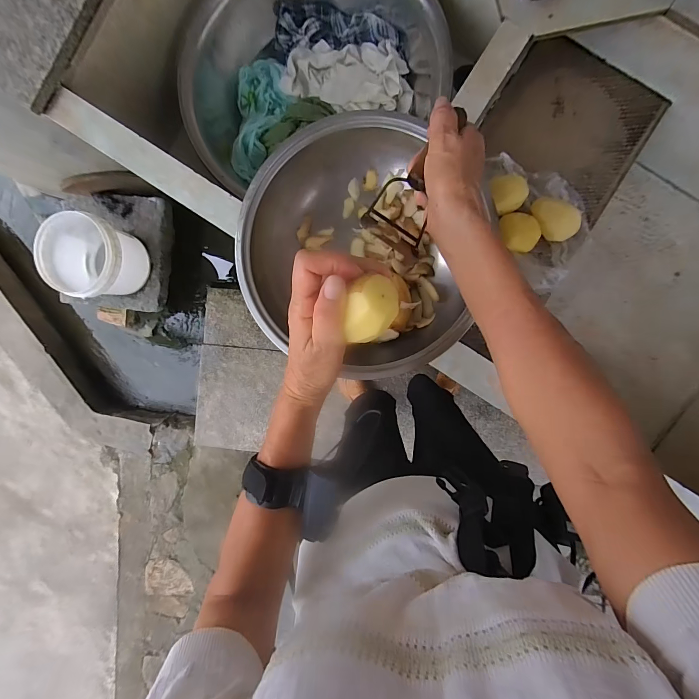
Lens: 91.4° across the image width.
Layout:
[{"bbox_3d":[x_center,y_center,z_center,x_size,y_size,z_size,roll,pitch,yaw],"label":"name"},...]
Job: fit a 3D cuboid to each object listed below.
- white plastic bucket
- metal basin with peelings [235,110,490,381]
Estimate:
[{"bbox_3d":[-0.804,-0.287,1.073,0.236,0.181,0.232,0,95,4],"label":"white plastic bucket"},{"bbox_3d":[0.018,-0.113,0.400,0.268,0.073,0.264,0,95,4],"label":"metal basin with peelings"}]

